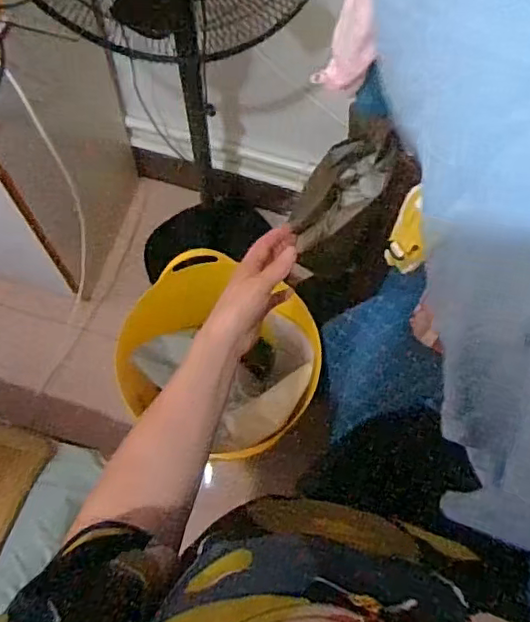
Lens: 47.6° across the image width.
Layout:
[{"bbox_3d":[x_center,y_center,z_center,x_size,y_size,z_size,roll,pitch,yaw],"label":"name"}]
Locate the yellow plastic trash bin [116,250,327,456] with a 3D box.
[{"bbox_3d":[-0.097,0.125,1.366,0.415,0.303,0.402,12,68,2],"label":"yellow plastic trash bin"}]

